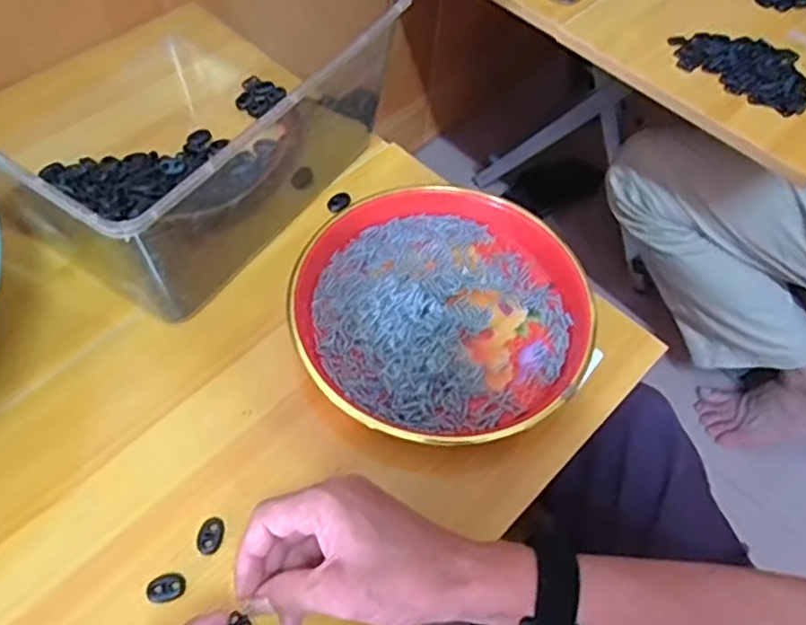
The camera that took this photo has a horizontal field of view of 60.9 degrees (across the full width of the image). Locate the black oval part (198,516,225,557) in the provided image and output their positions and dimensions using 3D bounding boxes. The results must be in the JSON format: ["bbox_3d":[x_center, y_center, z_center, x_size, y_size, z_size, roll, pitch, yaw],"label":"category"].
[{"bbox_3d":[-0.121,0.140,0.432,0.015,0.004,0.023,3,58,-2],"label":"black oval part"}]

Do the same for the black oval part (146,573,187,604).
[{"bbox_3d":[-0.143,0.166,0.413,0.022,0.004,0.016,-13,60,-12],"label":"black oval part"}]

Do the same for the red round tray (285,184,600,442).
[{"bbox_3d":[0.028,-0.005,0.515,0.219,0.028,0.205,2,58,-3],"label":"red round tray"}]

